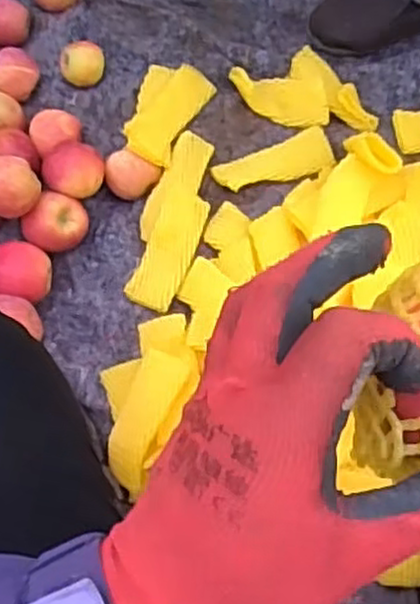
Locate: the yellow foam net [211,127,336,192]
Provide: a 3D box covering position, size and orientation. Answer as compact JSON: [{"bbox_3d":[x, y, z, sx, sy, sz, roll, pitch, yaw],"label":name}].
[{"bbox_3d":[0.083,-0.188,0.993,0.156,0.021,0.062,-13,72,-3],"label":"yellow foam net"}]

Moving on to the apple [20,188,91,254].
[{"bbox_3d":[-0.199,-0.102,0.976,0.065,0.071,0.083,40,77,13],"label":"apple"}]

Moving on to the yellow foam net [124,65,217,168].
[{"bbox_3d":[-0.058,-0.254,1.008,0.088,0.028,0.155,24,66,-11],"label":"yellow foam net"}]

